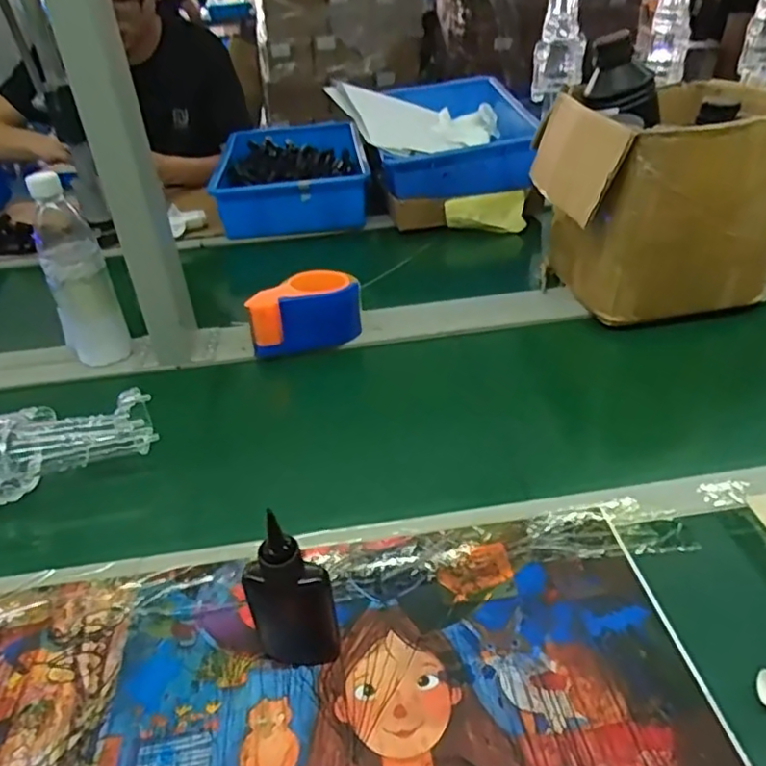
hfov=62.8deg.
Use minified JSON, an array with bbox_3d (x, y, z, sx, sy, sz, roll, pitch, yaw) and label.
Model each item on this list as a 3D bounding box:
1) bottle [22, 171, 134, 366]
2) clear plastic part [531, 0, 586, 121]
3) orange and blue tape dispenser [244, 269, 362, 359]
[{"bbox_3d":[-0.368,-0.127,0.750,0.078,0.227,0.067,-17,38,-18],"label":"bottle"},{"bbox_3d":[0.327,-0.616,1.152,0.080,0.218,0.046,15,27,22],"label":"clear plastic part"},{"bbox_3d":[-0.099,-0.094,0.794,0.142,0.076,0.078,-13,37,-12],"label":"orange and blue tape dispenser"}]

